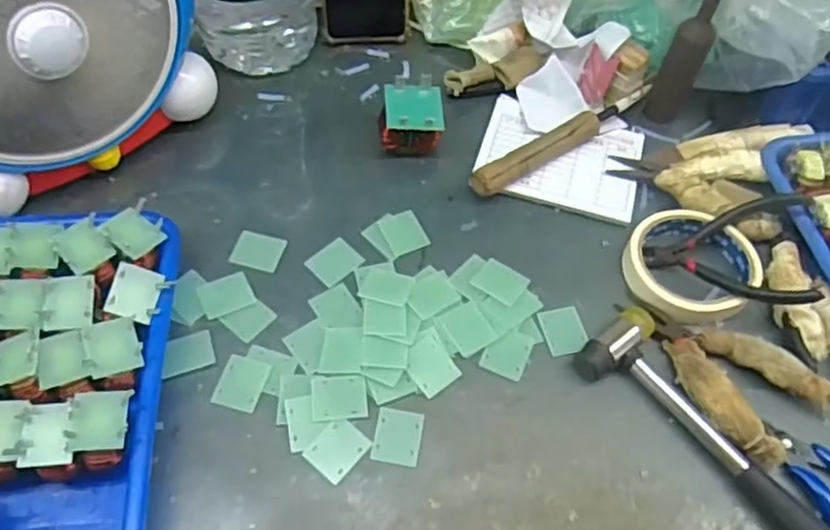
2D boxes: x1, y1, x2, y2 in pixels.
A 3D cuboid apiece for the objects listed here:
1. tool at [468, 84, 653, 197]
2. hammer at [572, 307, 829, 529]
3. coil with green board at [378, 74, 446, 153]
[{"bbox_3d":[0.123,-0.102,0.559,0.185,0.022,0.021,-31,64,-20],"label":"tool"},{"bbox_3d":[0.202,0.134,0.418,0.059,0.024,0.245,-30,64,-19],"label":"hammer"},{"bbox_3d":[-0.003,-0.118,0.556,0.049,0.046,0.053,2,58,-1],"label":"coil with green board"}]

